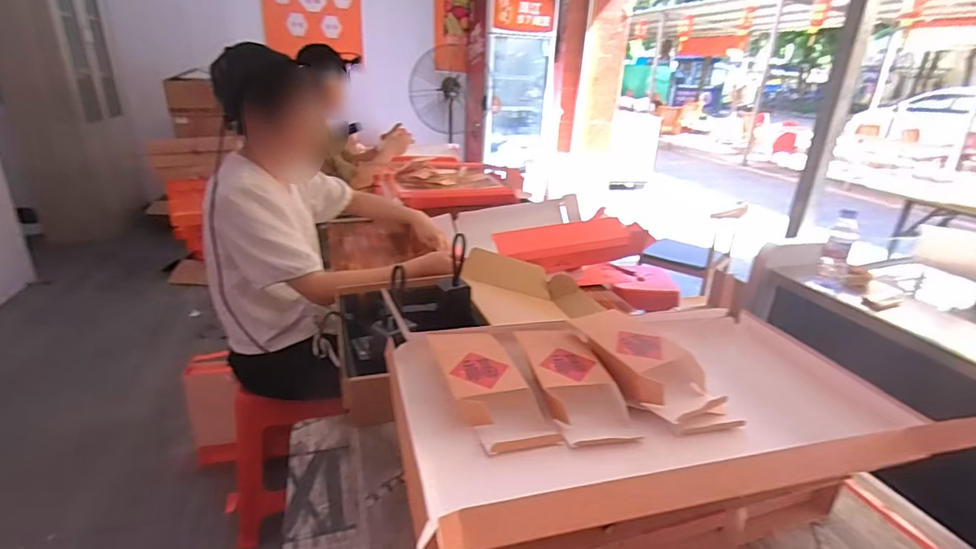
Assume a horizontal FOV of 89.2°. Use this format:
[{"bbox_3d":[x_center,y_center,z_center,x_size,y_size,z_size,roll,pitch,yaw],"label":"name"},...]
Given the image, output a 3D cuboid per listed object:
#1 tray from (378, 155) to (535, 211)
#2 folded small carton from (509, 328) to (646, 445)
[{"bbox_3d":[-0.124,-0.333,1.739,0.508,0.089,0.451,-3,24,-14],"label":"tray"},{"bbox_3d":[0.094,0.124,0.581,0.092,0.047,0.176,-5,24,-17],"label":"folded small carton"}]

